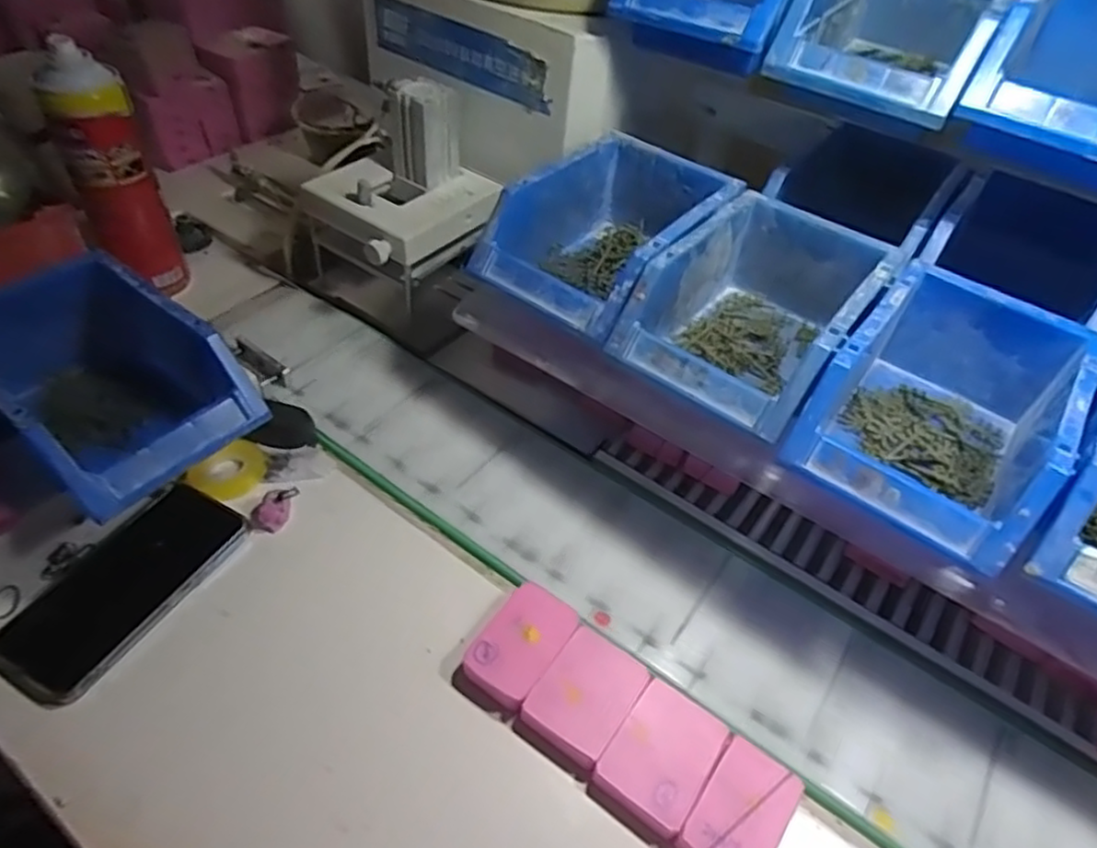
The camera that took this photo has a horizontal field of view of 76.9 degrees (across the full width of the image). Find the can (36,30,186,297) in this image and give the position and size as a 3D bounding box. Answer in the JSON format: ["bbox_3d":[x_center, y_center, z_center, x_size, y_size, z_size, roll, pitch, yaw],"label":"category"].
[{"bbox_3d":[-0.380,-0.212,0.604,0.069,0.205,0.053,-22,54,-23],"label":"can"}]

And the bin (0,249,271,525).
[{"bbox_3d":[-0.287,-0.027,0.457,0.170,0.079,0.117,34,52,23],"label":"bin"}]

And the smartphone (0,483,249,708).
[{"bbox_3d":[-0.276,0.102,0.445,0.078,0.011,0.147,23,50,15],"label":"smartphone"}]

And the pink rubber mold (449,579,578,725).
[{"bbox_3d":[-0.018,0.139,0.434,0.047,0.015,0.079,30,52,20],"label":"pink rubber mold"}]

